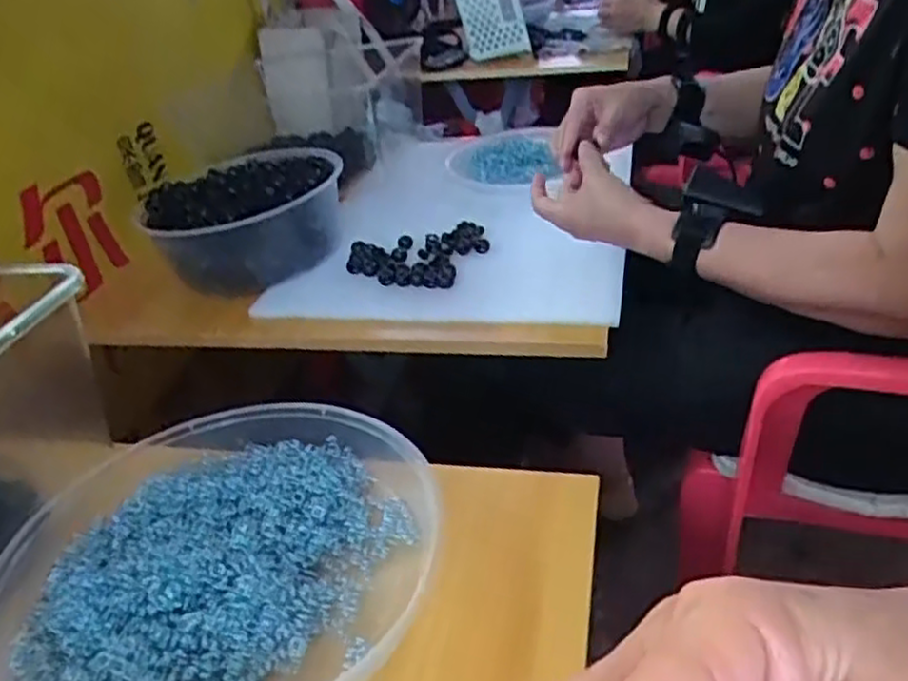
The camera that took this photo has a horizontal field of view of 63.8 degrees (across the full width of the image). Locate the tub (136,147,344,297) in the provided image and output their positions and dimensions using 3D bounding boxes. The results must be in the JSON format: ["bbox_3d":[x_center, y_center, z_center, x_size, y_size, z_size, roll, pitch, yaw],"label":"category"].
[{"bbox_3d":[-0.235,-0.137,0.848,0.205,0.091,0.189,-5,32,3],"label":"tub"}]

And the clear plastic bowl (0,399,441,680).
[{"bbox_3d":[-0.138,0.110,0.402,0.232,0.030,0.222,-5,32,3],"label":"clear plastic bowl"}]

